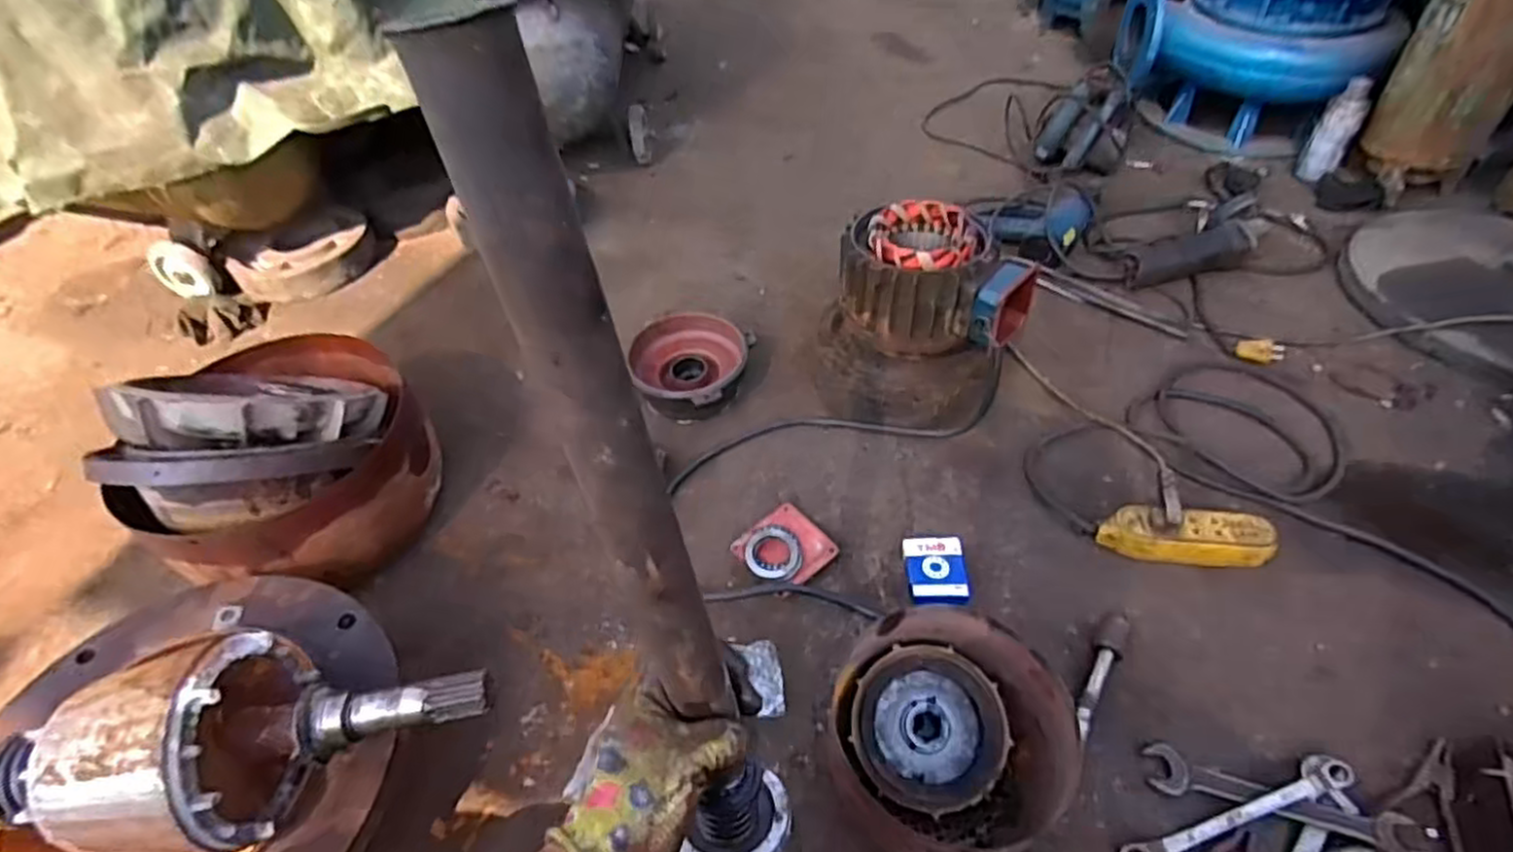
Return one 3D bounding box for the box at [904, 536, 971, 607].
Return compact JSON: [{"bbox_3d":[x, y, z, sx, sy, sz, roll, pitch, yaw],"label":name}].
[{"bbox_3d":[0.209,0.171,0.847,0.068,0.027,0.084,0,48,3],"label":"box"}]

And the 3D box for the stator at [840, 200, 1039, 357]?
[{"bbox_3d":[0.232,-0.190,0.962,0.242,0.130,0.155,16,49,14],"label":"stator"}]

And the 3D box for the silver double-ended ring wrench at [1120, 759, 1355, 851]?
[{"bbox_3d":[0.437,0.356,0.662,0.228,0.035,0.026,-15,49,-10],"label":"silver double-ended ring wrench"}]

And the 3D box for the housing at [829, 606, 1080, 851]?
[{"bbox_3d":[0.176,0.295,0.678,0.202,0.103,0.211,-2,48,2],"label":"housing"}]

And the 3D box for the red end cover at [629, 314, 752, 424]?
[{"bbox_3d":[-0.097,-0.079,1.061,0.177,0.075,0.171,2,48,7],"label":"red end cover"}]

